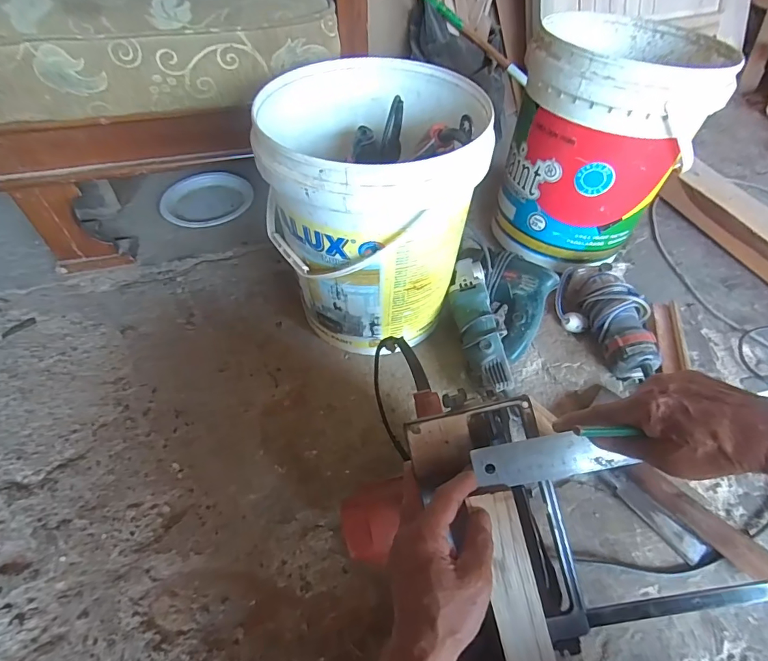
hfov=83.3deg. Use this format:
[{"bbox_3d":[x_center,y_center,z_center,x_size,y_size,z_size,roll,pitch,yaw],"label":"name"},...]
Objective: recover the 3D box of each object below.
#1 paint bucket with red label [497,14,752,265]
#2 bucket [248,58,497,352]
[{"bbox_3d":[0.391,-0.349,0.798,0.294,0.339,0.319,23,55,16],"label":"paint bucket with red label"},{"bbox_3d":[-0.021,-0.175,0.695,0.304,0.360,0.297,0,52,0],"label":"bucket"}]

